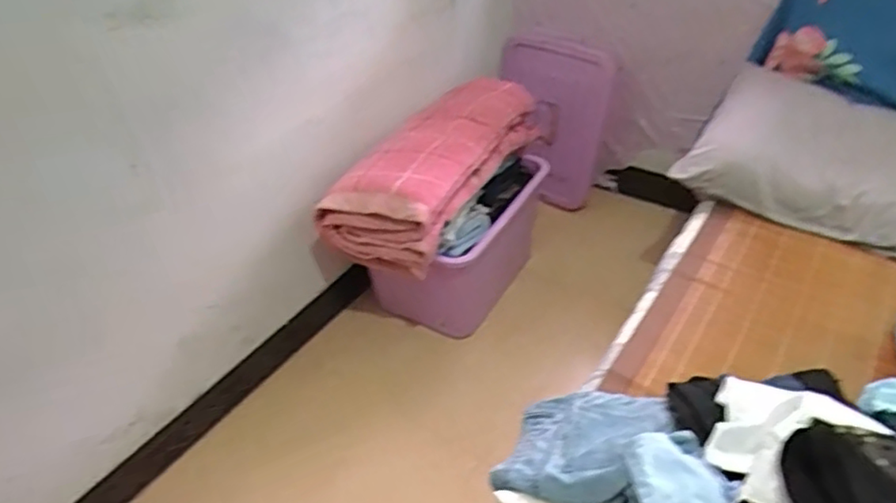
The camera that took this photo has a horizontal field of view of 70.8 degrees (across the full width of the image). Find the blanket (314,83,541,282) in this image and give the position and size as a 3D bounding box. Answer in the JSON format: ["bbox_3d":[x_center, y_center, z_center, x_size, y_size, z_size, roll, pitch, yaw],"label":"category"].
[{"bbox_3d":[-0.002,-0.240,1.609,0.267,0.202,0.705,19,46,26],"label":"blanket"}]

